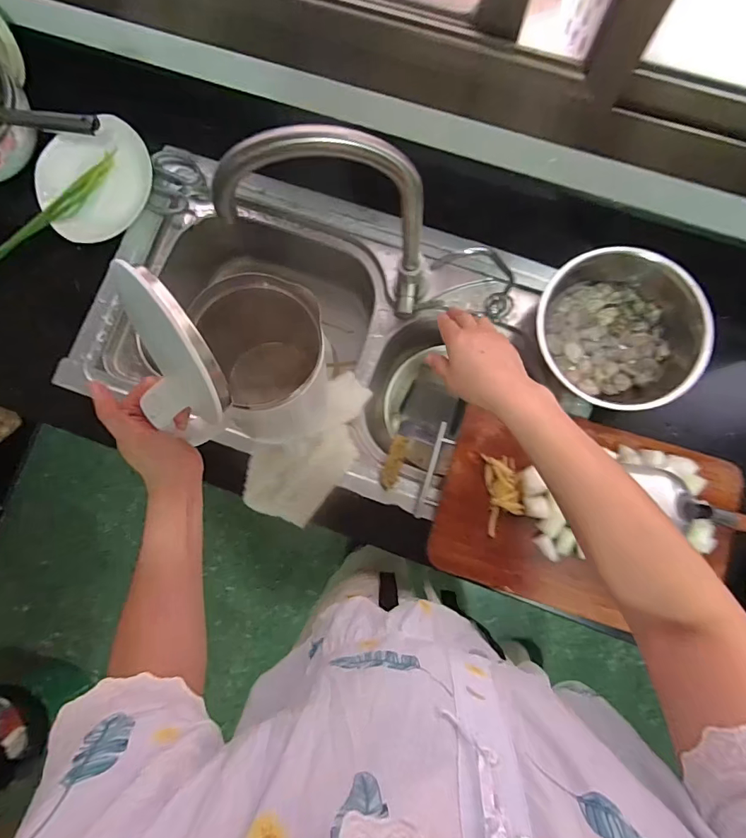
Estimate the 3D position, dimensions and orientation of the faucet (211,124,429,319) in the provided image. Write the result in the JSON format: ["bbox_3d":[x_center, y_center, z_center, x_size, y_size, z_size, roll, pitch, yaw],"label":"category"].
[{"bbox_3d":[-0.038,-0.227,0.585,0.240,0.304,0.079,8,82,1],"label":"faucet"}]

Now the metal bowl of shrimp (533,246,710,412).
[{"bbox_3d":[0.350,-0.124,0.652,0.222,0.100,0.220,0,82,0],"label":"metal bowl of shrimp"}]

